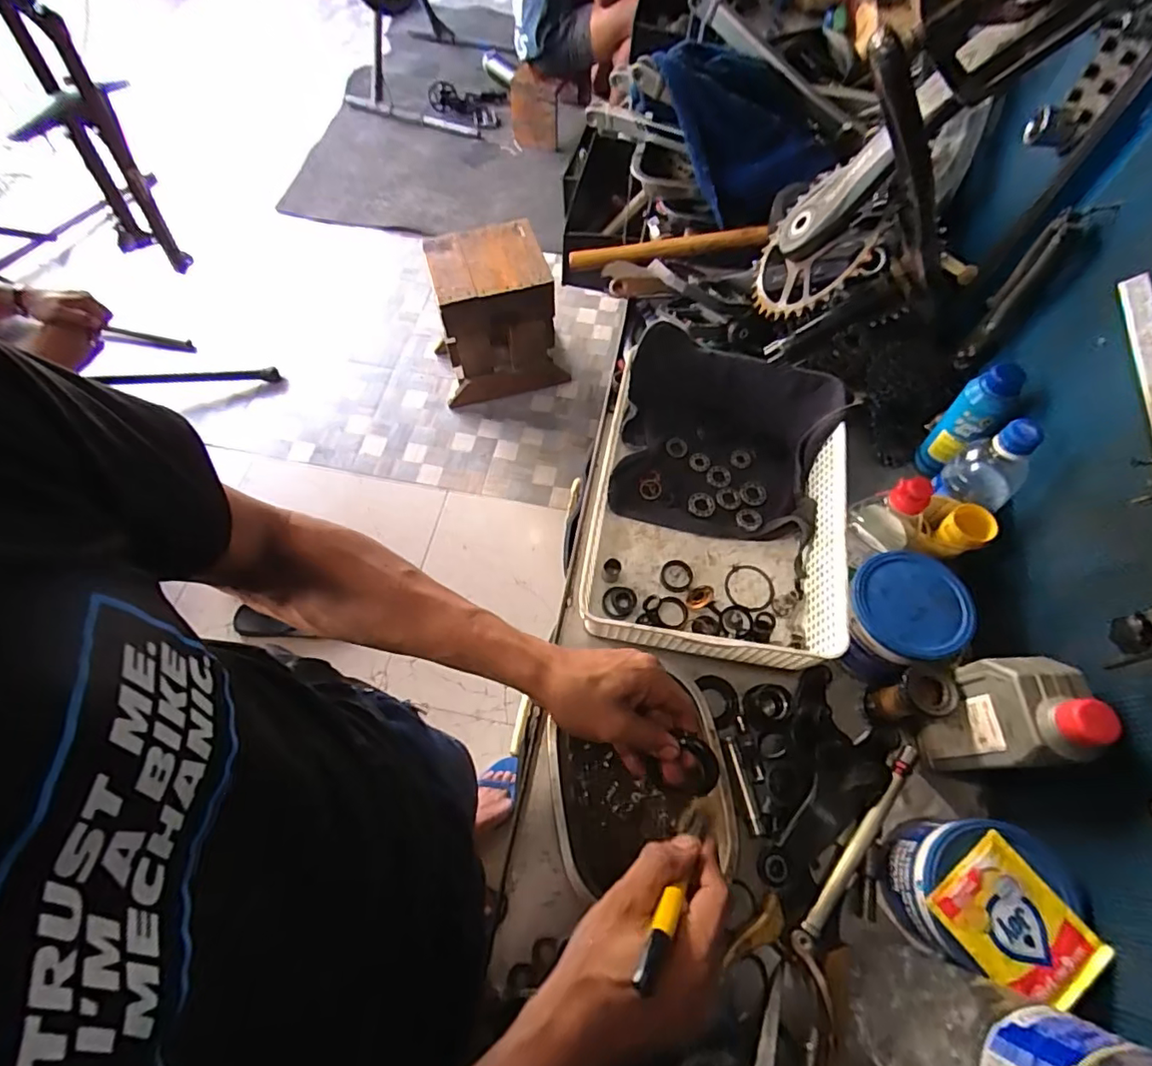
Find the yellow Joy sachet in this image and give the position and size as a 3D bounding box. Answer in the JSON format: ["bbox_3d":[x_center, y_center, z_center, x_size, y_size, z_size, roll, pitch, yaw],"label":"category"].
[{"bbox_3d":[0.315,0.280,0.404,0.079,0.014,0.094,-37,70,-17],"label":"yellow Joy sachet"}]

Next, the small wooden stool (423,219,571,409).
[{"bbox_3d":[-0.229,-0.625,1.670,0.349,0.425,0.245,-10,64,-5],"label":"small wooden stool"}]

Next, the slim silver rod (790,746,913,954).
[{"bbox_3d":[0.244,0.269,0.488,0.018,0.020,0.191,37,69,16],"label":"slim silver rod"}]

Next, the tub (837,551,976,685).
[{"bbox_3d":[0.303,0.080,0.545,0.102,0.082,0.110,35,69,16],"label":"tub"}]

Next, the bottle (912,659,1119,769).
[{"bbox_3d":[0.346,0.146,0.459,0.052,0.160,0.079,-6,64,-3],"label":"bottle"}]

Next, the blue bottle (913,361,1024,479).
[{"bbox_3d":[0.411,-0.117,0.604,0.039,0.148,0.036,33,68,15],"label":"blue bottle"}]

